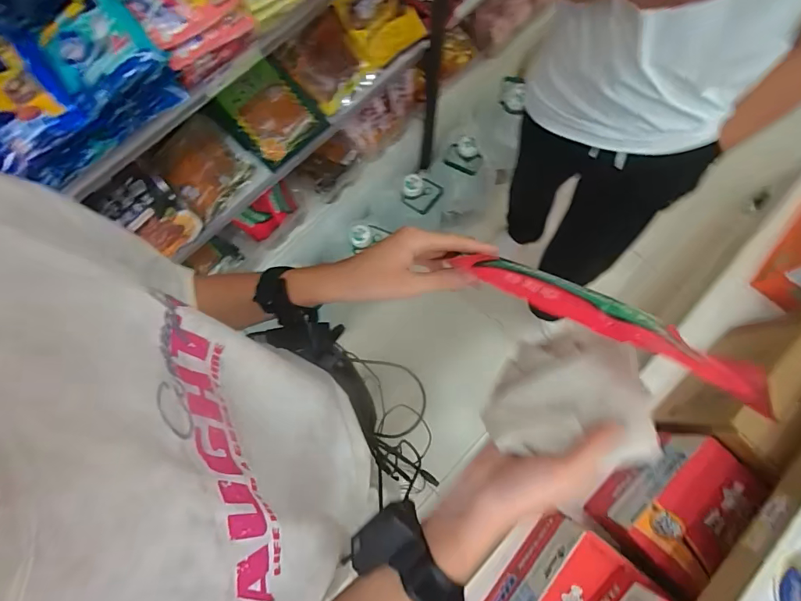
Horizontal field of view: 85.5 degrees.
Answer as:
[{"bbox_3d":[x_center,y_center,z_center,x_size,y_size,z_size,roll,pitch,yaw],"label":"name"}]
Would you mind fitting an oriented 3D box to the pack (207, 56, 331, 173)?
[{"bbox_3d":[-0.289,-0.422,0.973,0.206,0.050,0.179,44,81,9],"label":"pack"}]

